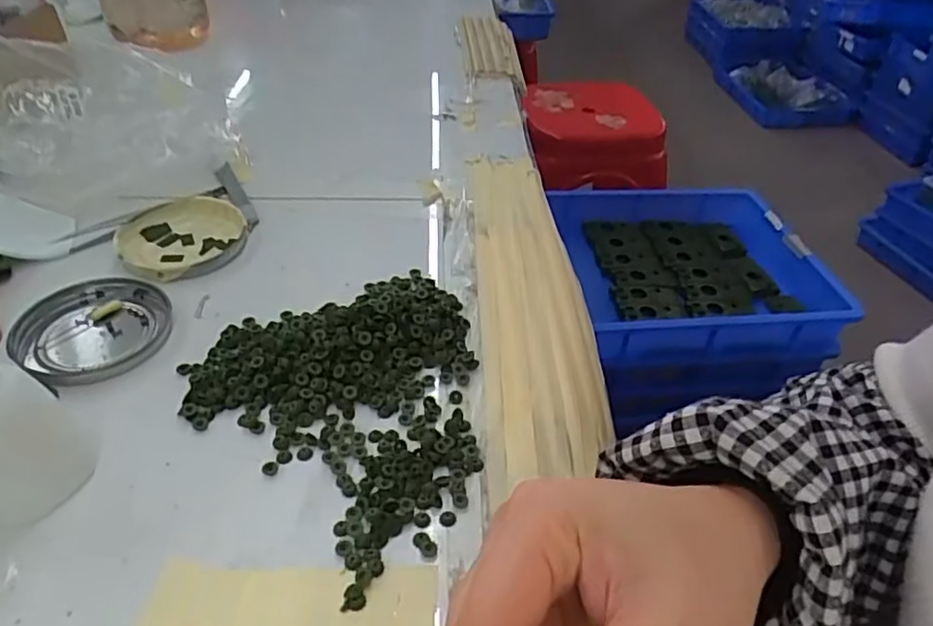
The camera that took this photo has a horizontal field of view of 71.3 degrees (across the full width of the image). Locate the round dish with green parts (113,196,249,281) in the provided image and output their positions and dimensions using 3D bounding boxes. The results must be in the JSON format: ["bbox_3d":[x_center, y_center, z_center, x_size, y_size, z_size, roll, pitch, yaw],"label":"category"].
[{"bbox_3d":[-0.186,-0.051,0.426,0.077,0.009,0.079,2,40,-2],"label":"round dish with green parts"}]

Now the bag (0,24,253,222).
[{"bbox_3d":[-0.274,-0.143,0.466,0.220,0.092,0.134,-12,42,-17],"label":"bag"}]

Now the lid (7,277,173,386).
[{"bbox_3d":[-0.206,0.008,0.364,0.075,0.011,0.076,2,40,-2],"label":"lid"}]

